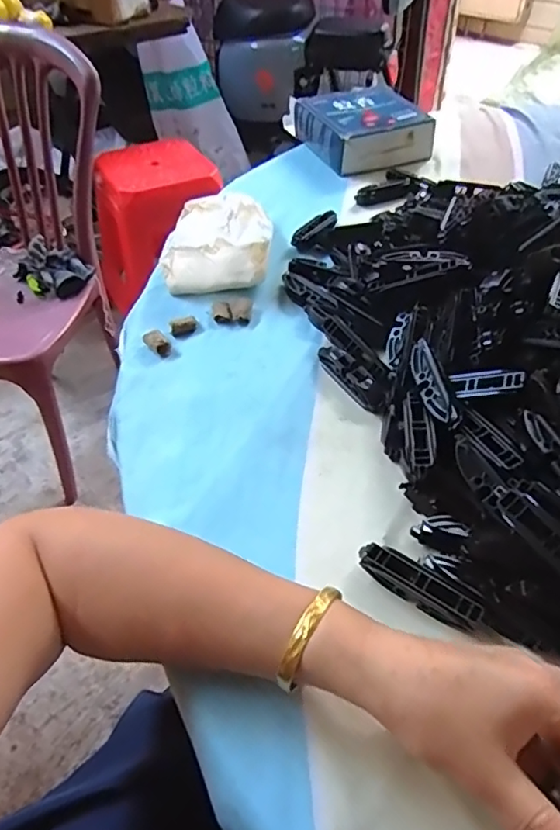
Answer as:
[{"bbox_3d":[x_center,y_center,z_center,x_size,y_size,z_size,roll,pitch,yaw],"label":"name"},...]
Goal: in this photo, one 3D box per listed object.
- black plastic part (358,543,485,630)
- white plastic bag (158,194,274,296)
[{"bbox_3d":[0.084,0.102,0.341,0.075,0.016,0.018,27,51,21],"label":"black plastic part"},{"bbox_3d":[-0.064,-0.188,0.584,0.109,0.041,0.150,1,47,1],"label":"white plastic bag"}]

